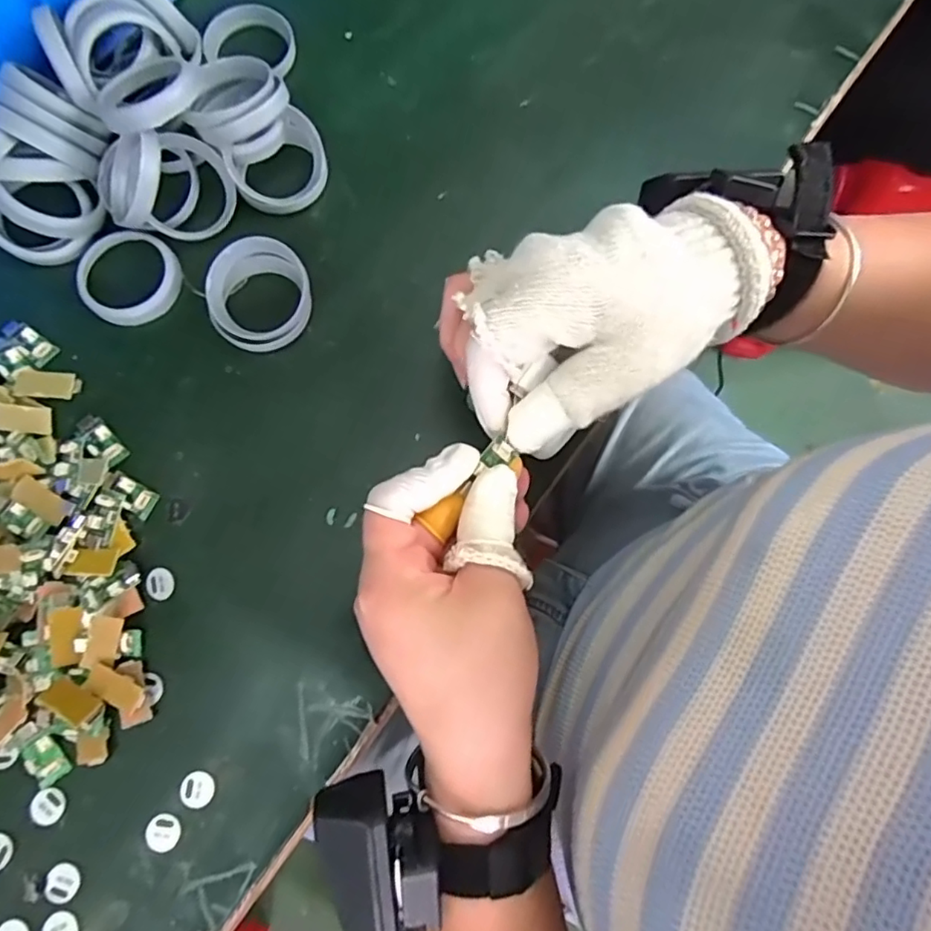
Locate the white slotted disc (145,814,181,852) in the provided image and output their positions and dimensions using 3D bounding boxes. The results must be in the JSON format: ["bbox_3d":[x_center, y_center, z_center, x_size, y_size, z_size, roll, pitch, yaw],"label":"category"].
[{"bbox_3d":[-0.155,0.187,0.299,0.017,0.004,0.017,0,79,0],"label":"white slotted disc"}]

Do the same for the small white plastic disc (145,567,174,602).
[{"bbox_3d":[-0.168,0.065,0.321,0.015,0.004,0.018,-6,79,-1],"label":"small white plastic disc"}]

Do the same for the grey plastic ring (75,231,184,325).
[{"bbox_3d":[-0.207,-0.115,0.359,0.060,0.007,0.056,0,79,0],"label":"grey plastic ring"}]

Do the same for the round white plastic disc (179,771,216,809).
[{"bbox_3d":[-0.139,0.168,0.304,0.018,0.004,0.016,26,68,10],"label":"round white plastic disc"}]

